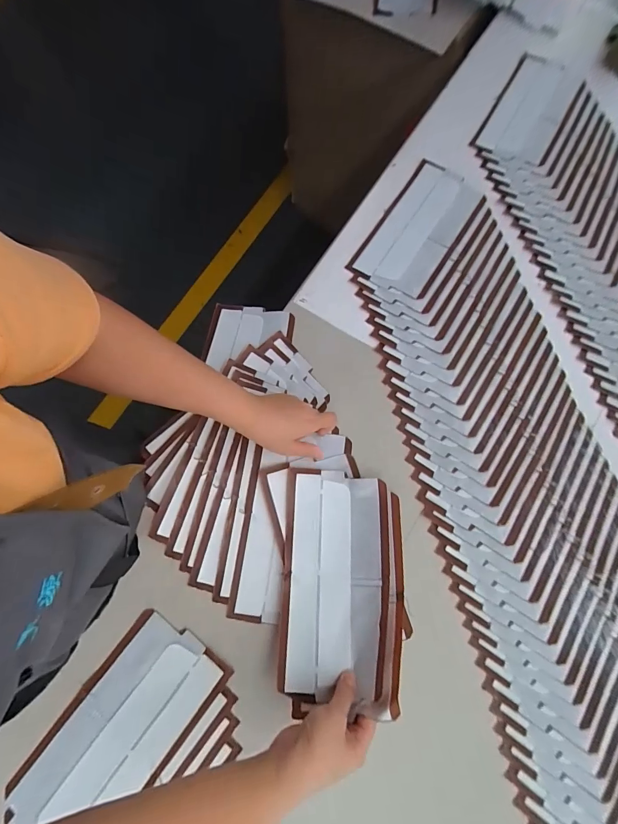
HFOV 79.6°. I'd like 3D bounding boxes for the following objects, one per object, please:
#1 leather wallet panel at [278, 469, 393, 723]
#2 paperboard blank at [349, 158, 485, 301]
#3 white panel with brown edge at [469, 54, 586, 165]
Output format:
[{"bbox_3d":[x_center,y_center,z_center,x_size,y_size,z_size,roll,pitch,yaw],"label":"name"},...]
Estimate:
[{"bbox_3d":[0.035,0.191,0.428,0.128,0.051,0.234,2,75,2],"label":"leather wallet panel"},{"bbox_3d":[0.171,-0.283,0.573,0.118,0.009,0.232,33,78,9],"label":"paperboard blank"},{"bbox_3d":[0.377,-0.516,0.630,0.112,0.012,0.232,30,78,9],"label":"white panel with brown edge"}]

